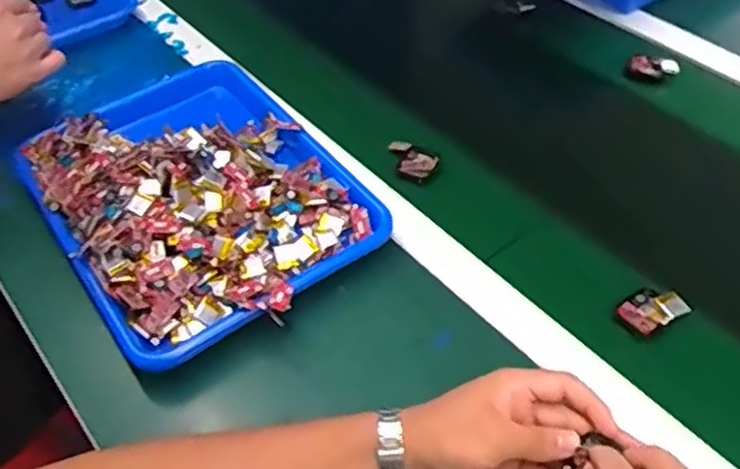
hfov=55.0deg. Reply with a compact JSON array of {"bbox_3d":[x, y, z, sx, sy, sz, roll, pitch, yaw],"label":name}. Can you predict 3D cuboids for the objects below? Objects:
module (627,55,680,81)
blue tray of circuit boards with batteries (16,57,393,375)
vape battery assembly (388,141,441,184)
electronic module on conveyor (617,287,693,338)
[{"bbox_3d":[0.321,-0.187,0.806,0.054,0.015,0.028,17,51,18],"label":"module"},{"bbox_3d":[-0.163,-0.044,0.672,0.261,0.065,0.336,-29,53,-21],"label":"blue tray of circuit boards with batteries"},{"bbox_3d":[0.041,-0.074,0.719,0.059,0.009,0.045,32,57,28],"label":"vape battery assembly"},{"bbox_3d":[0.231,0.063,0.584,0.045,0.015,0.039,-30,53,-22],"label":"electronic module on conveyor"}]

